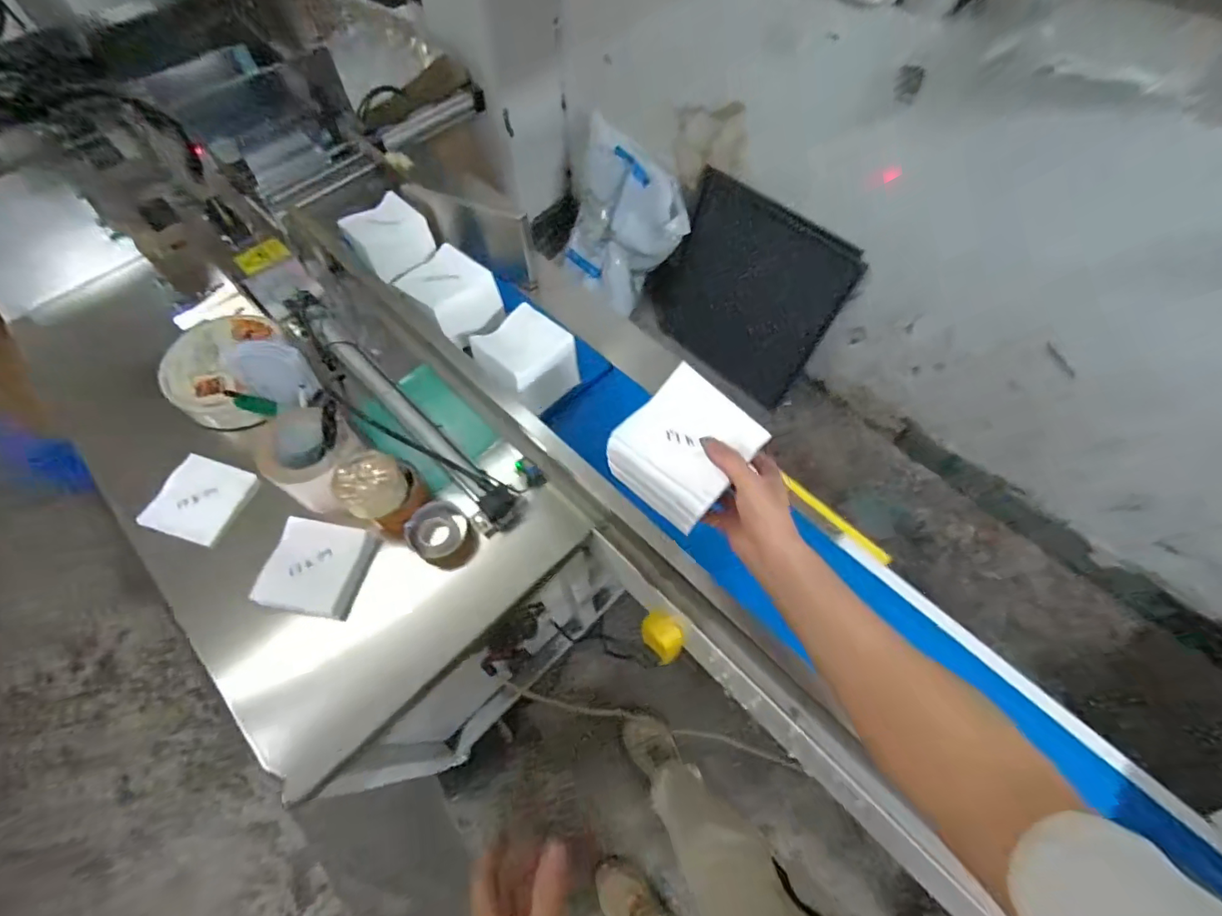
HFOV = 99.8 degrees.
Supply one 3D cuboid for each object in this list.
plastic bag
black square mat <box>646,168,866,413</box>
[{"bbox_3d":[0.015,-0.718,1.637,0.268,0.435,0.397,-37,67,-17],"label":"plastic bag"},{"bbox_3d":[0.407,-0.501,1.593,0.542,0.553,0.042,32,49,6],"label":"black square mat"}]

